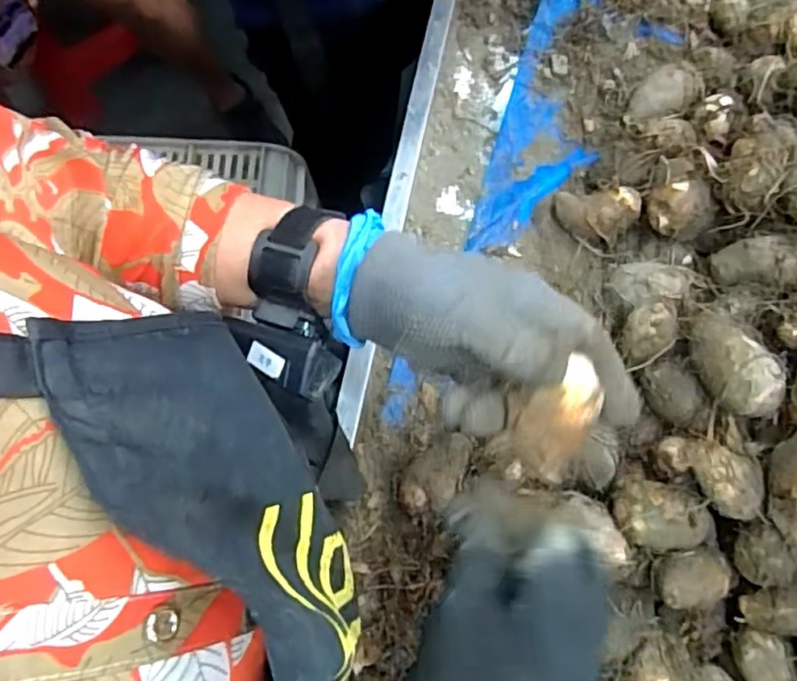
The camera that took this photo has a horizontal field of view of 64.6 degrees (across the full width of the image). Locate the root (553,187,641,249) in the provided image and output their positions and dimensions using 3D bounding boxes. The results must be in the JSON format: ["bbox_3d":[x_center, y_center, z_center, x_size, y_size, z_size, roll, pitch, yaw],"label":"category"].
[{"bbox_3d":[0.163,-0.102,0.517,0.065,0.029,0.044,-3,83,27],"label":"root"}]

